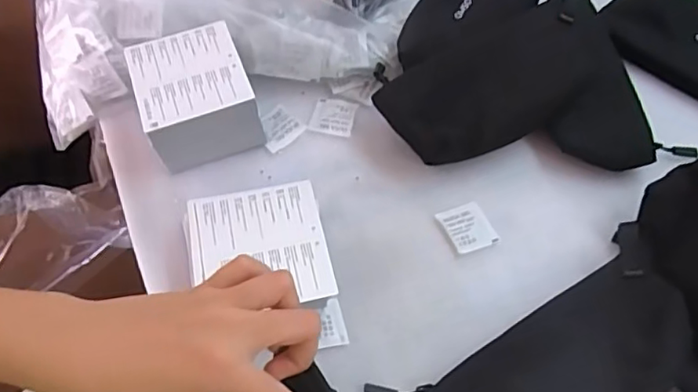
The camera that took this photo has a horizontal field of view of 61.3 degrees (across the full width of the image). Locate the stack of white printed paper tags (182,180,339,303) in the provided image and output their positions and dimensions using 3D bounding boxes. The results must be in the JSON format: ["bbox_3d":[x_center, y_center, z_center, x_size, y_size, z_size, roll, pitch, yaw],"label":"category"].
[{"bbox_3d":[-0.070,0.044,0.441,0.104,0.035,0.098,-10,58,-7],"label":"stack of white printed paper tags"}]

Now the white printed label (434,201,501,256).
[{"bbox_3d":[0.096,0.025,0.471,0.040,0.006,0.040,-19,60,-12],"label":"white printed label"}]

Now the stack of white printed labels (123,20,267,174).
[{"bbox_3d":[-0.132,-0.083,0.509,0.090,0.066,0.106,-18,60,-12],"label":"stack of white printed labels"}]

